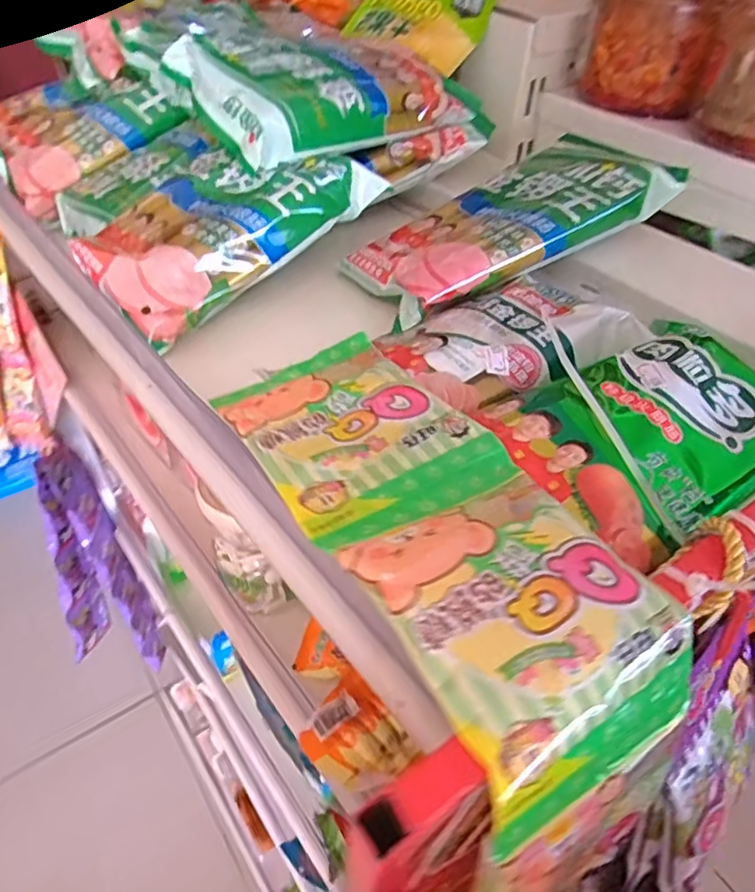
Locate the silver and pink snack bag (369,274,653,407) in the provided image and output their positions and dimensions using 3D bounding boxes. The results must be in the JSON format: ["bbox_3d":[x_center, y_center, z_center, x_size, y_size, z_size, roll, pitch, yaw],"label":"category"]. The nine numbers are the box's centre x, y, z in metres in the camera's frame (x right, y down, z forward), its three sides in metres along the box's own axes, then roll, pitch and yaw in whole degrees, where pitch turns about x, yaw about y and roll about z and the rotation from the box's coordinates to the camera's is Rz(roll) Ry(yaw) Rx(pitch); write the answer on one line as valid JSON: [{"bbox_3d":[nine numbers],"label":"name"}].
[{"bbox_3d":[0.078,-0.068,0.350,0.156,0.023,0.088,-25,51,-26],"label":"silver and pink snack bag"}]

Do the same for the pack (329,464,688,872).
[{"bbox_3d":[0.047,0.058,0.202,0.084,0.034,0.093,-21,50,-23],"label":"pack"}]

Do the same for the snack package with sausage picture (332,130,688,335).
[{"bbox_3d":[0.086,-0.143,0.406,0.202,0.034,0.098,-27,51,-8],"label":"snack package with sausage picture"}]

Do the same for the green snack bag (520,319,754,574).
[{"bbox_3d":[0.131,-0.007,0.286,0.147,0.036,0.093,-30,54,-30],"label":"green snack bag"}]

